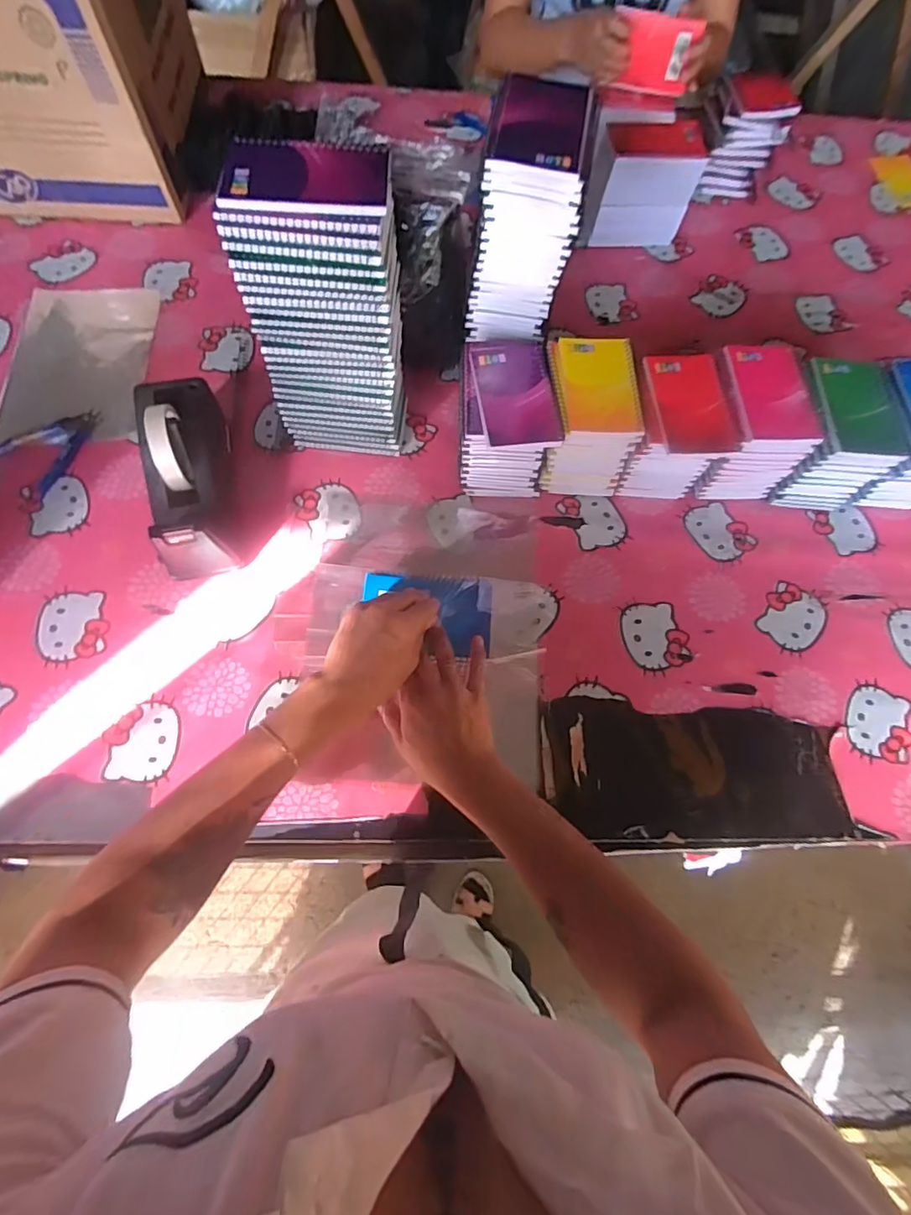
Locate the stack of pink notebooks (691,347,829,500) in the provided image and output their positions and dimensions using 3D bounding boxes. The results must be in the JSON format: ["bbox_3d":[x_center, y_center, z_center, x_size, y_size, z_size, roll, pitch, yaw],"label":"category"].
[{"bbox_3d":[0.352,-0.214,0.646,0.098,0.114,0.136,5,68,-1],"label":"stack of pink notebooks"}]

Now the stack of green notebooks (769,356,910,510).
[{"bbox_3d":[0.442,-0.205,0.642,0.101,0.120,0.125,-1,68,-3],"label":"stack of green notebooks"}]

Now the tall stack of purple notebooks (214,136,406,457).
[{"bbox_3d":[-0.127,-0.291,0.563,0.135,0.287,0.096,6,68,-1],"label":"tall stack of purple notebooks"}]

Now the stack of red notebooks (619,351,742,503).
[{"bbox_3d":[0.253,-0.206,0.636,0.099,0.116,0.124,3,68,-2],"label":"stack of red notebooks"}]

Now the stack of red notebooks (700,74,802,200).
[{"bbox_3d":[0.457,-0.752,0.854,0.103,0.123,0.119,8,68,0],"label":"stack of red notebooks"}]

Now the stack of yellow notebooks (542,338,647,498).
[{"bbox_3d":[0.151,-0.222,0.635,0.094,0.117,0.138,0,68,-3],"label":"stack of yellow notebooks"}]

